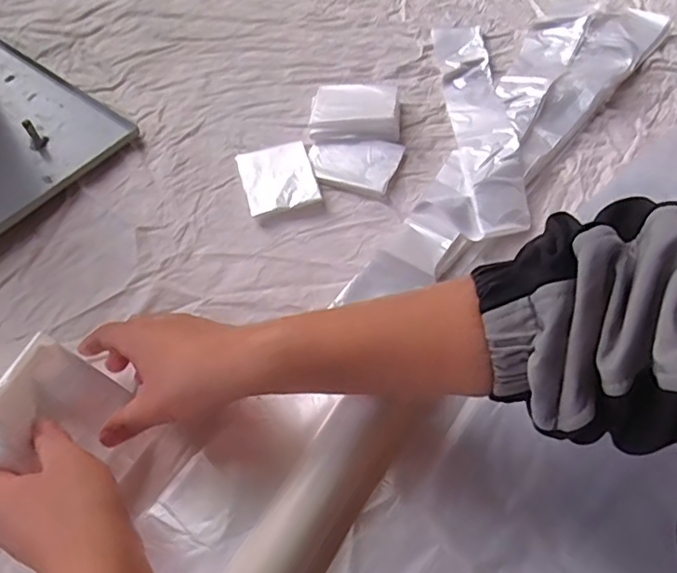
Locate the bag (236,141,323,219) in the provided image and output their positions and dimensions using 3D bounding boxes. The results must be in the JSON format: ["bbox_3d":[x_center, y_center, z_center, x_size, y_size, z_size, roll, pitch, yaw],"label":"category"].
[{"bbox_3d":[-0.055,-0.101,0.514,0.065,0.010,0.081,-15,59,-7],"label":"bag"}]

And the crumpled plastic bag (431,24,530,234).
[{"bbox_3d":[0.136,-0.168,0.545,0.055,0.019,0.294,-2,59,1],"label":"crumpled plastic bag"}]

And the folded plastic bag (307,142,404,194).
[{"bbox_3d":[0.014,-0.117,0.524,0.081,0.009,0.060,17,61,13],"label":"folded plastic bag"}]

